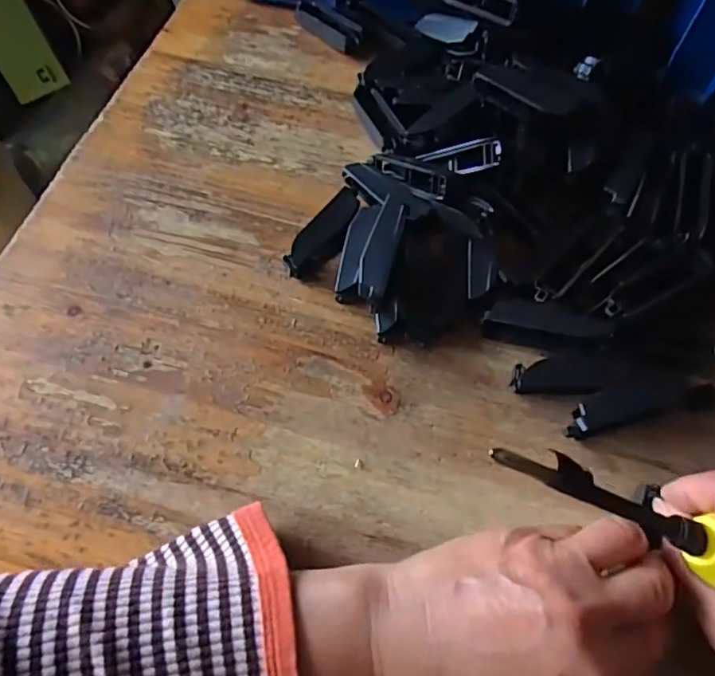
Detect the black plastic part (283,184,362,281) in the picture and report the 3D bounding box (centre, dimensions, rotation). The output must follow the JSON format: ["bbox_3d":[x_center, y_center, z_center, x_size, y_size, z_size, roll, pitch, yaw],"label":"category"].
[{"bbox_3d":[-0.020,-0.065,0.341,0.021,0.019,0.069,31,67,14],"label":"black plastic part"}]

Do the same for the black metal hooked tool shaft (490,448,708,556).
[{"bbox_3d":[0.090,0.056,0.196,0.095,0.006,0.015,24,64,-12],"label":"black metal hooked tool shaft"}]

